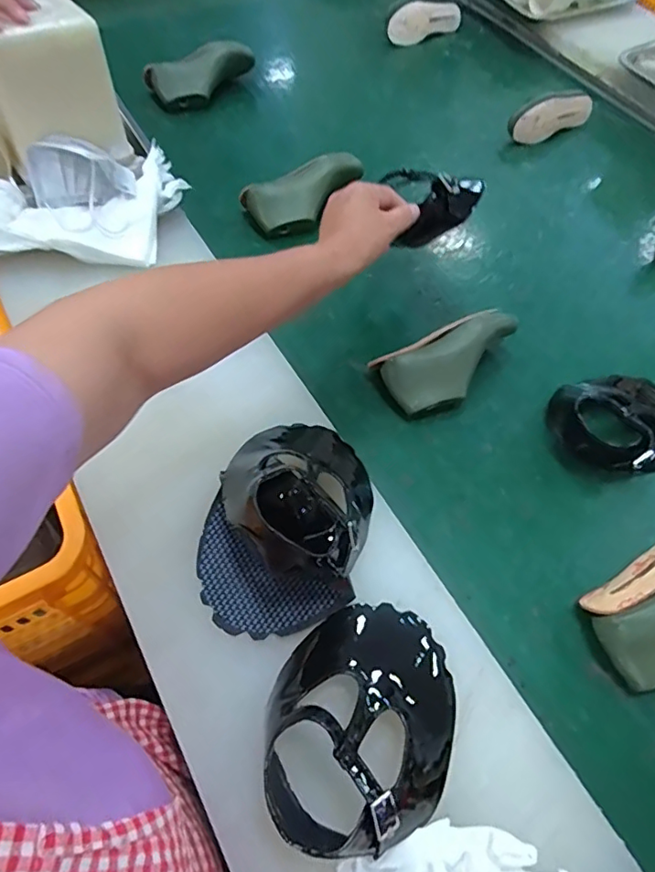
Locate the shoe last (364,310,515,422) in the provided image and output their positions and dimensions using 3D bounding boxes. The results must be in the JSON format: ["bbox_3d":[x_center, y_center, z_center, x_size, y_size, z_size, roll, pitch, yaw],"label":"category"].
[{"bbox_3d":[0.148,-0.090,0.642,0.174,0.058,0.090,-22,62,-17],"label":"shoe last"}]

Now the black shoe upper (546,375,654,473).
[{"bbox_3d":[0.347,-0.028,0.621,0.168,0.062,0.131,-31,65,-21],"label":"black shoe upper"}]

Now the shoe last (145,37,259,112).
[{"bbox_3d":[-0.222,-0.637,0.950,0.192,0.053,0.080,-36,67,-23],"label":"shoe last"}]

